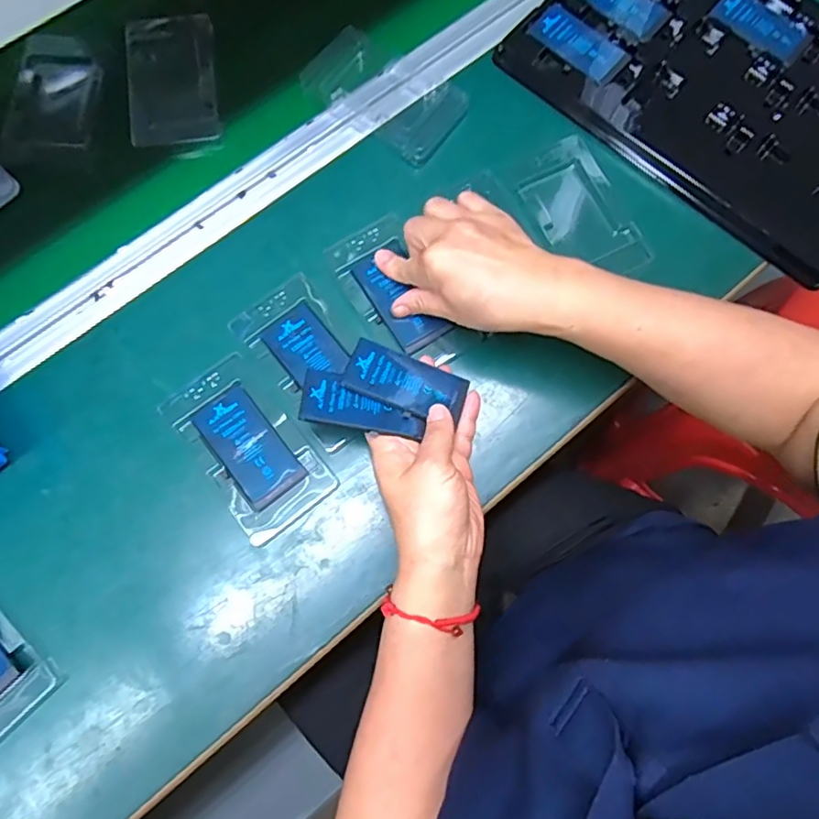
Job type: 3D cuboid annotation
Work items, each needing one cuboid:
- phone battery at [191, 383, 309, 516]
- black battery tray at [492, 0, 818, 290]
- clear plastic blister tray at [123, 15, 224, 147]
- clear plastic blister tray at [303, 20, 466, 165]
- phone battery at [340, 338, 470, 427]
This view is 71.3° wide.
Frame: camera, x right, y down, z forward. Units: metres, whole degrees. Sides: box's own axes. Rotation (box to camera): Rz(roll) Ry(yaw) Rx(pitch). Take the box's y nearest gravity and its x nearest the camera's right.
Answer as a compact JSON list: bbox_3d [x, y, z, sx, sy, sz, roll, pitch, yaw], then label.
[{"bbox_3d":[-0.117,0.027,0.415,0.044,0.004,0.085,-38,79,-9],"label":"phone battery"},{"bbox_3d":[0.277,-0.288,0.494,0.329,0.019,0.229,41,79,9],"label":"black battery tray"},{"bbox_3d":[-0.202,-0.283,0.484,0.074,0.014,0.115,-10,76,-3],"label":"clear plastic blister tray"},{"bbox_3d":[-0.029,-0.278,0.494,0.152,0.009,0.078,36,78,8],"label":"clear plastic blister tray"},{"bbox_3d":[-0.002,-0.020,0.403,0.083,0.005,0.043,22,61,-3],"label":"phone battery"}]

